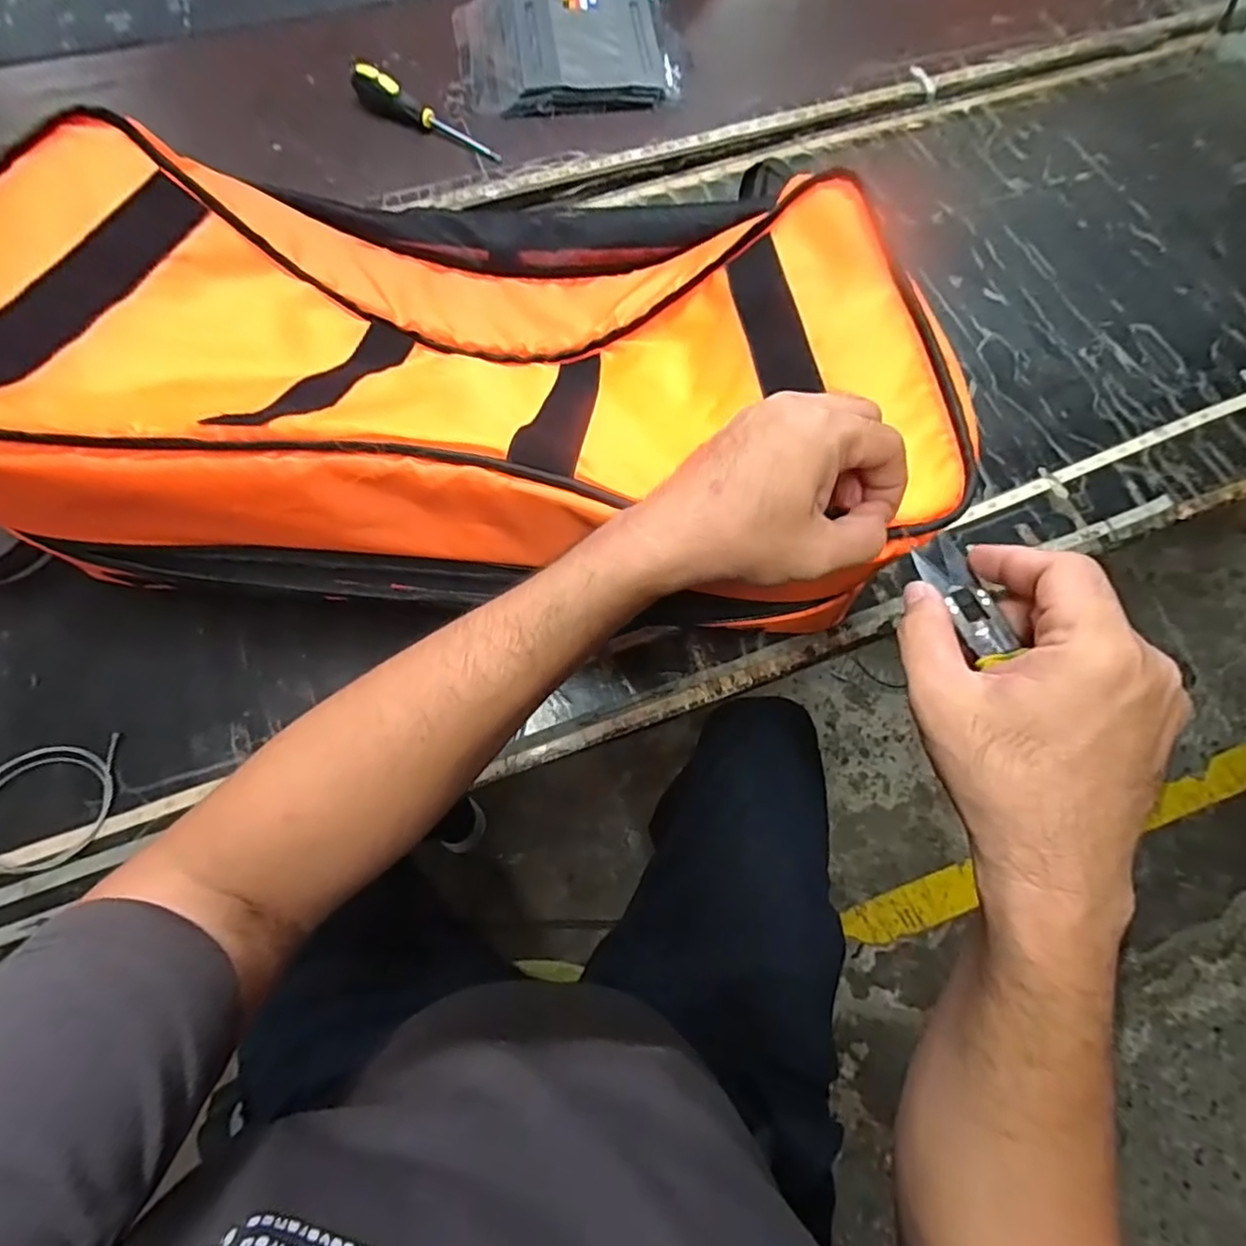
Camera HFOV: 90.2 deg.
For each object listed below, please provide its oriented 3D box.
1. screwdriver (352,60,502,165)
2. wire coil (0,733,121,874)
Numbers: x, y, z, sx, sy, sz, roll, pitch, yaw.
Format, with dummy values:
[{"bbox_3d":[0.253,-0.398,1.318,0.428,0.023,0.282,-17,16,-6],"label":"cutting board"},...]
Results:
[{"bbox_3d":[-0.229,-0.592,0.715,0.186,0.033,0.048,23,72,5],"label":"screwdriver"},{"bbox_3d":[-0.444,0.138,0.476,0.091,0.021,0.098,1,71,-2],"label":"wire coil"}]

